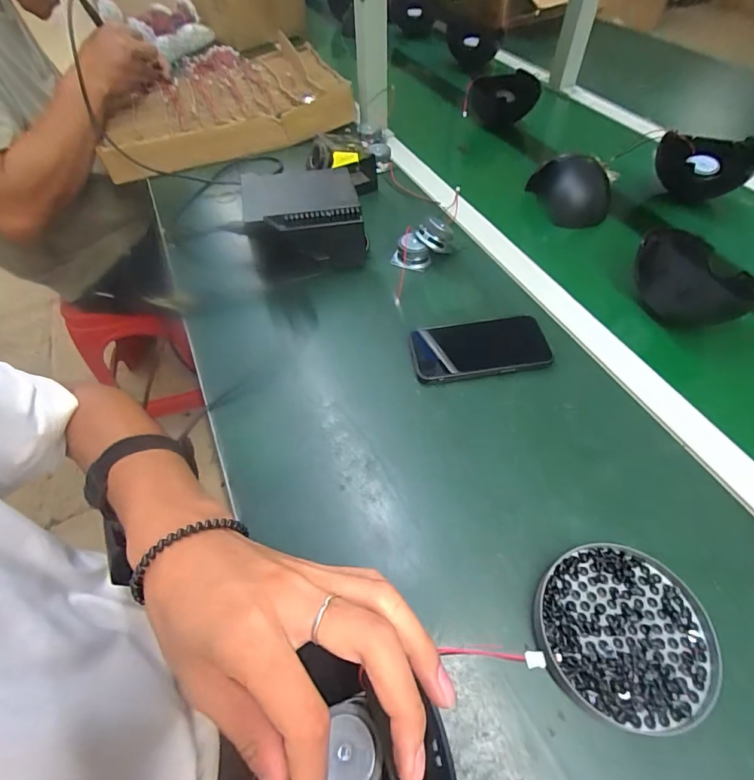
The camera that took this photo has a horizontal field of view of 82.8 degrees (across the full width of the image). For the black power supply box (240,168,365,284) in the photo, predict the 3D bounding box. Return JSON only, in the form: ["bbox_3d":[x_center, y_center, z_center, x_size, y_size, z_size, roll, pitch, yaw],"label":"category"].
[{"bbox_3d":[-0.095,-0.212,0.548,0.142,0.095,0.103,-11,54,-5],"label":"black power supply box"}]

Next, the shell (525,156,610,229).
[{"bbox_3d":[0.274,-0.286,0.613,0.115,0.066,0.069,19,57,16],"label":"shell"}]

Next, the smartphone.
[{"bbox_3d":[0.109,-0.047,0.467,0.140,0.015,0.073,-6,54,-1],"label":"smartphone"}]

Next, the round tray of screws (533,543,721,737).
[{"bbox_3d":[0.174,0.171,0.304,0.118,0.017,0.110,-2,54,2],"label":"round tray of screws"}]

